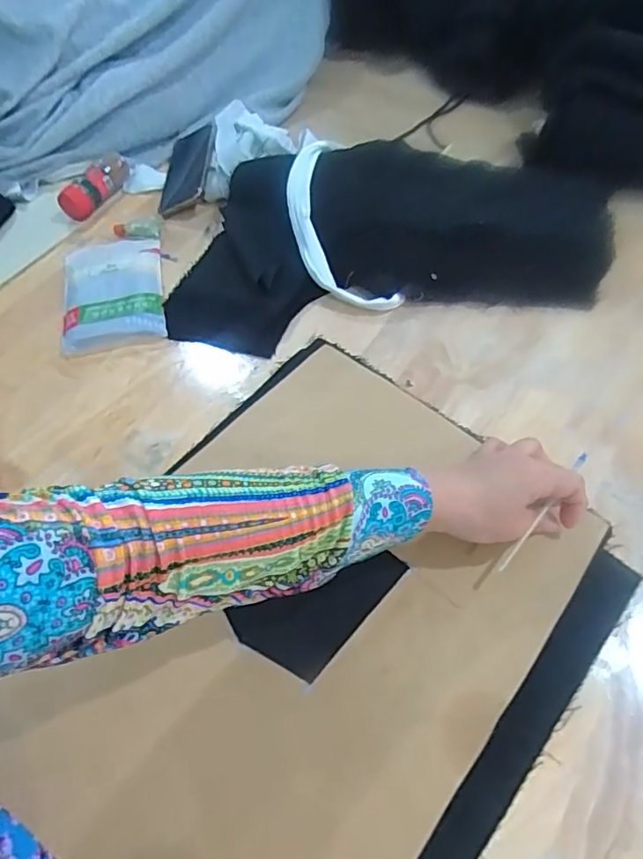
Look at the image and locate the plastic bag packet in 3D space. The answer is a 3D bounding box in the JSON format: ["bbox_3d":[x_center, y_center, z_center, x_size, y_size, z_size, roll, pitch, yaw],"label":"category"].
[{"bbox_3d":[-0.244,-0.163,0.642,0.115,0.024,0.185,-14,55,-4],"label":"plastic bag packet"}]

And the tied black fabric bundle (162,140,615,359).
[{"bbox_3d":[0.057,-0.228,0.616,0.483,0.069,0.293,-13,55,-3],"label":"tied black fabric bundle"}]

